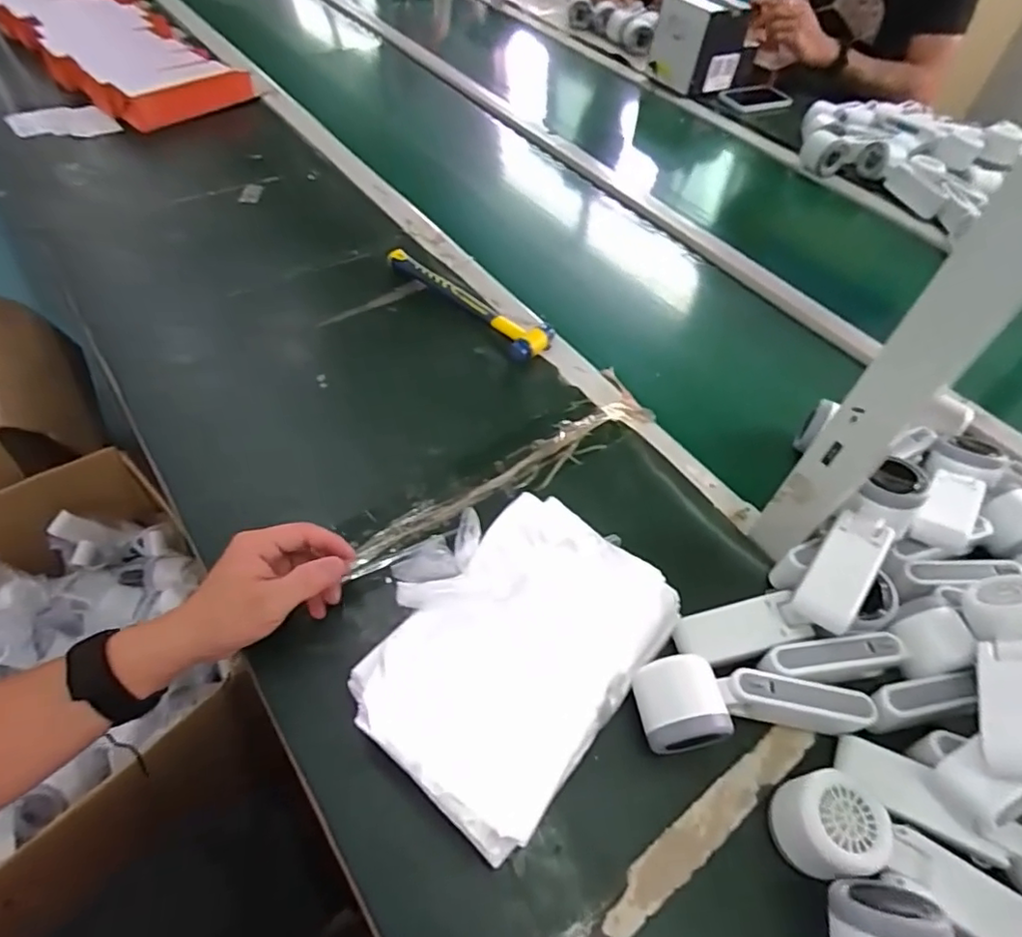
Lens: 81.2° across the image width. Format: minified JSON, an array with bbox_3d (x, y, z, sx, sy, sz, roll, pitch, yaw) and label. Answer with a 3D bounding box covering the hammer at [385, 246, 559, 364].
[{"bbox_3d":[-0.050,-0.206,0.719,0.234,0.028,0.061,40,59,23],"label":"hammer"}]

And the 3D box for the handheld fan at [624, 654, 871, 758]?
[{"bbox_3d":[0.171,0.165,0.428,0.166,0.047,0.055,-2,53,-7],"label":"handheld fan"}]

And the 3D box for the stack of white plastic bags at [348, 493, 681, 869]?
[{"bbox_3d":[-0.009,0.125,0.450,0.194,0.068,0.222,33,59,22],"label":"stack of white plastic bags"}]

